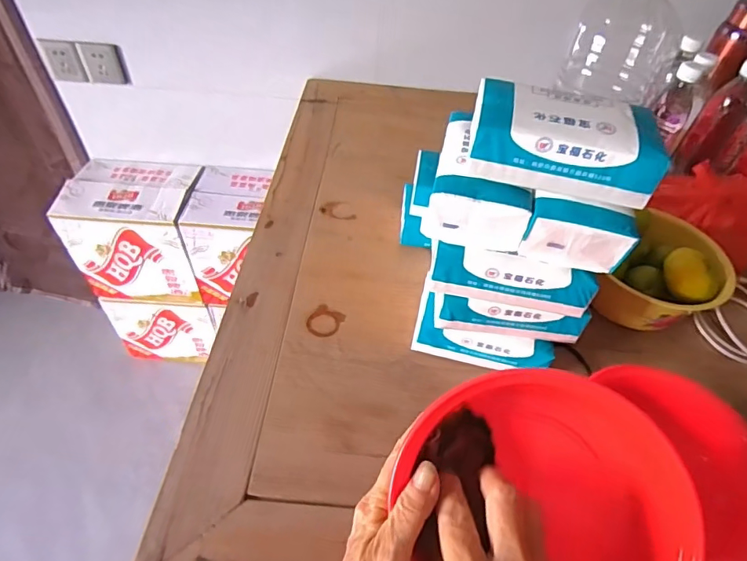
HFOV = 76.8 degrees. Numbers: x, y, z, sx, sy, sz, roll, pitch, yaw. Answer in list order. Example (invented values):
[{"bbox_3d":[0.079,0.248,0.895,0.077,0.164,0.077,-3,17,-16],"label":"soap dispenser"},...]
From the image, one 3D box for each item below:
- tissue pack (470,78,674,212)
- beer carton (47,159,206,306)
[{"bbox_3d":[0.166,-0.125,0.423,0.161,0.058,0.082,12,49,6],"label":"tissue pack"},{"bbox_3d":[-0.625,-0.130,1.305,0.311,0.314,0.242,5,49,1],"label":"beer carton"}]

